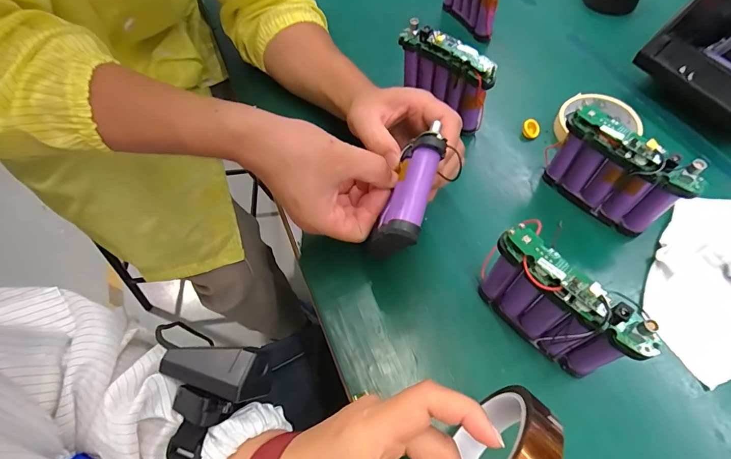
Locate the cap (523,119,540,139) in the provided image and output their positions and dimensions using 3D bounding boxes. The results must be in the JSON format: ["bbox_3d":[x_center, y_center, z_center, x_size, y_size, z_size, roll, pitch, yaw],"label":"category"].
[{"bbox_3d":[0.196,-0.120,0.457,0.020,0.013,0.022,-1,60,2],"label":"cap"}]

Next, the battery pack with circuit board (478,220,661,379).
[{"bbox_3d":[0.145,0.060,0.300,0.035,0.099,0.118,-38,65,-17],"label":"battery pack with circuit board"}]

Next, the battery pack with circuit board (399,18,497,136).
[{"bbox_3d":[0.089,-0.171,0.436,0.026,0.085,0.111,-40,66,-18],"label":"battery pack with circuit board"}]

